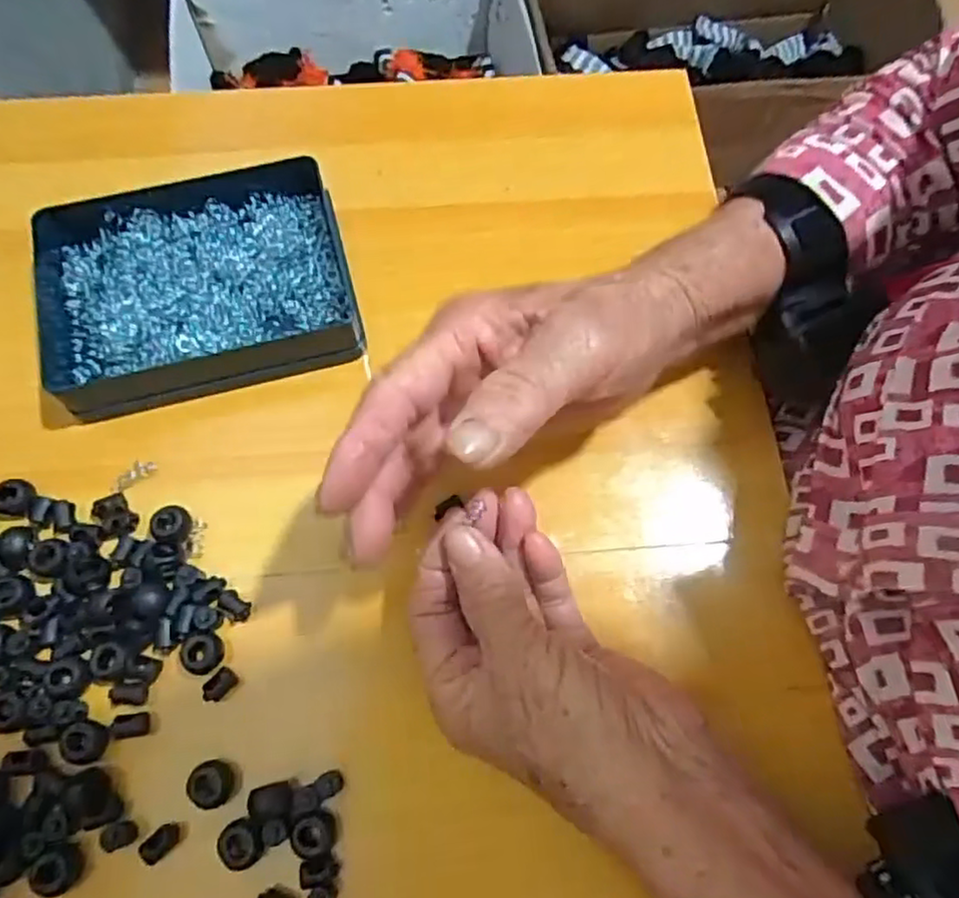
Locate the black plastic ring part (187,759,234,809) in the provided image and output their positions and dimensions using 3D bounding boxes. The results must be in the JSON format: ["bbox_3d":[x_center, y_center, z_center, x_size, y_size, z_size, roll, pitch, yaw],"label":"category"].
[{"bbox_3d":[-0.109,0.138,0.282,0.017,0.016,0.017,-8,70,-4],"label":"black plastic ring part"}]

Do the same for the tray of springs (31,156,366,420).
[{"bbox_3d":[-0.147,-0.086,0.351,0.154,0.030,0.119,-14,70,-6],"label":"tray of springs"}]

